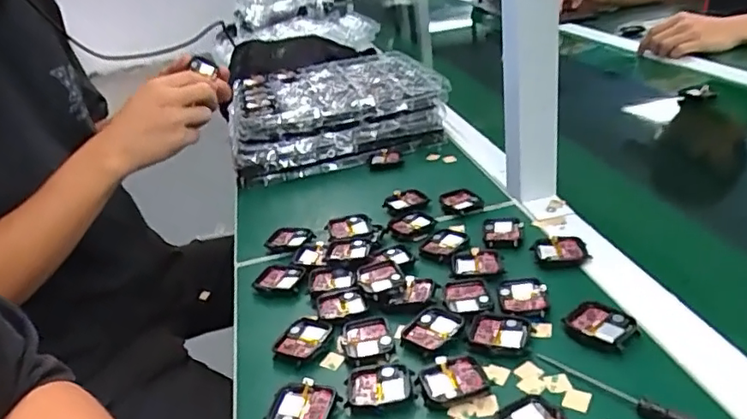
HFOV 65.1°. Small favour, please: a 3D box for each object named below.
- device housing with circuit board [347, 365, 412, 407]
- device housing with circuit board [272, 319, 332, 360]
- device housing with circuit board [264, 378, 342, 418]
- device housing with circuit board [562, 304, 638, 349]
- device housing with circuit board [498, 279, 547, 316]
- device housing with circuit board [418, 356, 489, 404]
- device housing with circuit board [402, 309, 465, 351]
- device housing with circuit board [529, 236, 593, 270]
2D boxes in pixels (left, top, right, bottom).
[{"bbox_3d":[0.004,0.123,0.405,0.044,0.009,0.032,-6,28,3],"label":"device housing with circuit board"},{"bbox_3d":[-0.055,0.106,0.463,0.034,0.015,0.042,10,33,30],"label":"device housing with circuit board"},{"bbox_3d":[-0.048,0.138,0.399,0.045,0.016,0.039,2,29,18],"label":"device housing with circuit board"},{"bbox_3d":[0.167,0.086,0.428,0.035,0.011,0.044,-27,33,-32],"label":"device housing with circuit board"},{"bbox_3d":[0.119,0.070,0.467,0.036,0.006,0.044,-3,28,10],"label":"device housing with circuit board"},{"bbox_3d":[0.054,0.116,0.400,0.043,0.007,0.036,-12,28,-8],"label":"device housing with circuit board"},{"bbox_3d":[0.045,0.091,0.449,0.035,0.008,0.043,19,38,41],"label":"device housing with circuit board"},{"bbox_3d":[0.166,0.038,0.518,0.047,0.007,0.041,-5,28,4],"label":"device housing with circuit board"}]

